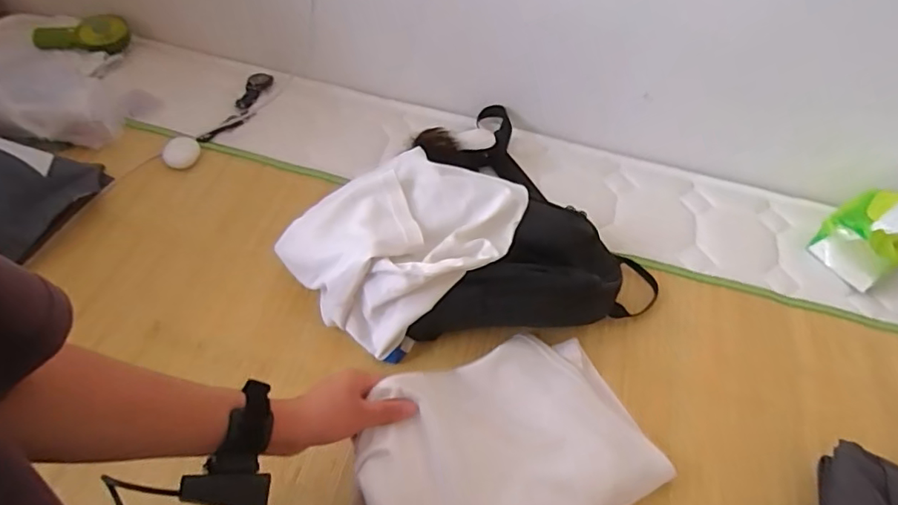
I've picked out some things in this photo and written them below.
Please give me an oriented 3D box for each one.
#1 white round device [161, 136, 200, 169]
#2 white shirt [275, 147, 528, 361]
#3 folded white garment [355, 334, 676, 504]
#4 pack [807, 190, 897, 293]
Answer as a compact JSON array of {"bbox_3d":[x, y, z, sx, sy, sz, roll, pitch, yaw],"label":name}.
[{"bbox_3d":[-0.415,-0.155,0.856,0.054,0.018,0.057,2,54,-3],"label":"white round device"},{"bbox_3d":[-0.049,-0.019,0.703,0.272,0.130,0.203,-33,64,-27],"label":"white shirt"},{"bbox_3d":[0.059,0.200,0.574,0.321,0.033,0.204,-10,53,-32],"label":"folded white garment"},{"bbox_3d":[0.637,-0.046,0.795,0.162,0.132,0.104,-25,59,-20],"label":"pack"}]

